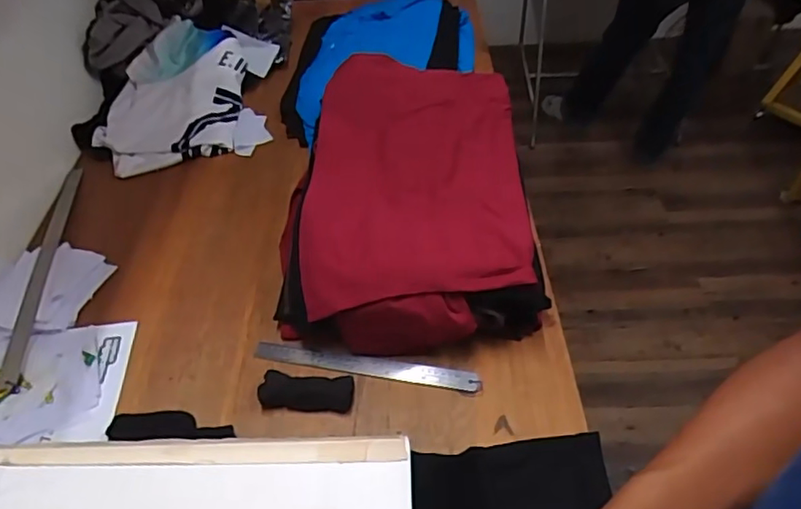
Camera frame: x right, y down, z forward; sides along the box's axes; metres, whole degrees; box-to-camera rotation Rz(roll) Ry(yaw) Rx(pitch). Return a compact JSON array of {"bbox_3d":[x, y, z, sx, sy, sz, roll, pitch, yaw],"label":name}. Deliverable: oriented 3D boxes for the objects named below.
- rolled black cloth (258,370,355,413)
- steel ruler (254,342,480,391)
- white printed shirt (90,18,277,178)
[{"bbox_3d":[-0.127,0.186,0.772,0.123,0.021,0.050,3,48,4],"label":"rolled black cloth"},{"bbox_3d":[-0.051,0.158,0.806,0.317,0.009,0.033,7,52,8],"label":"steel ruler"},{"bbox_3d":[-0.446,-0.350,1.183,0.338,0.121,0.360,-6,48,-4],"label":"white printed shirt"}]

